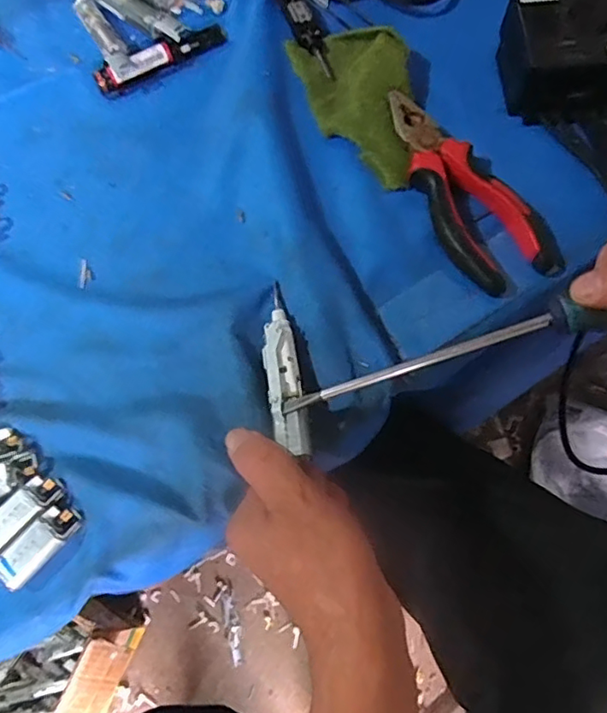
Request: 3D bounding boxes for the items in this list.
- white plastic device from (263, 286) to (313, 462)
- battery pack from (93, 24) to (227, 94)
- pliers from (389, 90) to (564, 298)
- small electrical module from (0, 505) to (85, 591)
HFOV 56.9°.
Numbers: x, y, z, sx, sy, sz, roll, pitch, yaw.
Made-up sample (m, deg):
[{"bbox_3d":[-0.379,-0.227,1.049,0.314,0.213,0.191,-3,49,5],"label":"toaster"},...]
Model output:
[{"bbox_3d":[-0.012,0.004,0.319,0.019,0.013,0.107,-8,62,-1],"label":"white plastic device"},{"bbox_3d":[-0.108,-0.230,0.426,0.106,0.016,0.019,-33,70,-10],"label":"battery pack"},{"bbox_3d":[0.098,-0.106,0.362,0.062,0.021,0.153,-35,70,-11],"label":"pliers"},{"bbox_3d":[-0.139,0.098,0.294,0.020,0.009,0.046,37,63,14],"label":"small electrical module"}]

